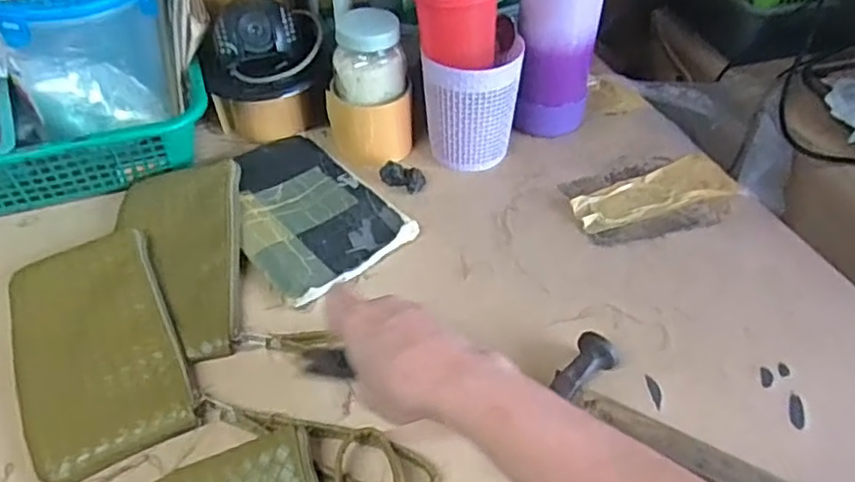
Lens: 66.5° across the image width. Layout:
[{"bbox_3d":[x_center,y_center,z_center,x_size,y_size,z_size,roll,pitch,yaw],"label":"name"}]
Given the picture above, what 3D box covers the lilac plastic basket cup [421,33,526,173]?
[{"bbox_3d":[0.043,-0.136,0.645,0.090,0.115,0.074,9,47,6],"label":"lilac plastic basket cup"}]

